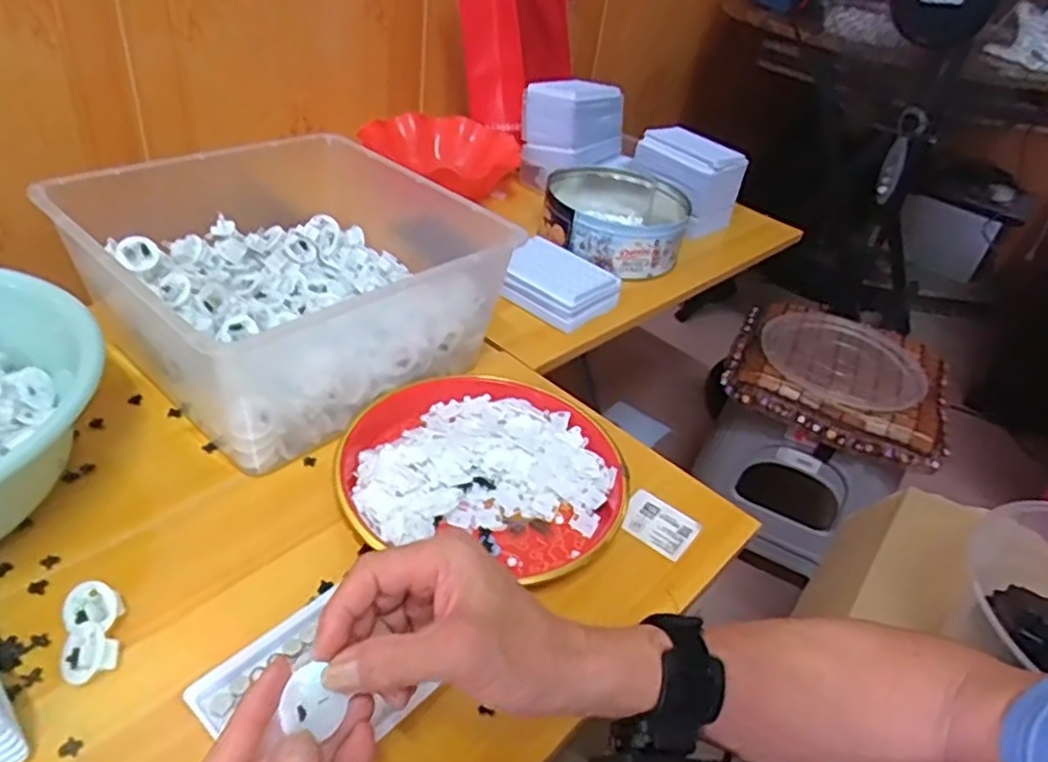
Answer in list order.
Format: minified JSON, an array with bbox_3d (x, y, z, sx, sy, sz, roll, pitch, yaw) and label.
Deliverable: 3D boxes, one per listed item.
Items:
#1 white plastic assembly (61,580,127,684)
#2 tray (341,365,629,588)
[{"bbox_3d":[-0.256,0.148,0.417,0.031,0.021,0.055,-11,43,-22],"label":"white plastic assembly"},{"bbox_3d":[-0.034,0.067,0.577,0.222,0.031,0.197,6,39,-2],"label":"tray"}]

